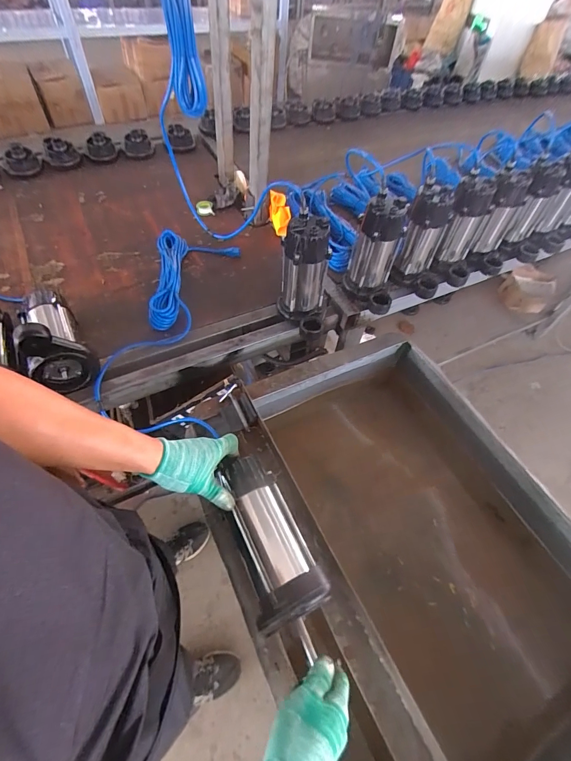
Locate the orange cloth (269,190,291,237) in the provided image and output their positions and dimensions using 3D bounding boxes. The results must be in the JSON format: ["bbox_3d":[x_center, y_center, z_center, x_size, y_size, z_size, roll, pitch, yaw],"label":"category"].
[{"bbox_3d":[-0.017,-0.524,1.086,0.068,0.095,0.126,3,55,-2],"label":"orange cloth"}]

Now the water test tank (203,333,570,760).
[{"bbox_3d":[0.222,0.307,0.700,0.606,0.271,0.741,-23,60,-19],"label":"water test tank"}]

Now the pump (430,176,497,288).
[{"bbox_3d":[0.466,-0.387,0.911,0.120,0.220,0.127,25,57,12],"label":"pump"}]

